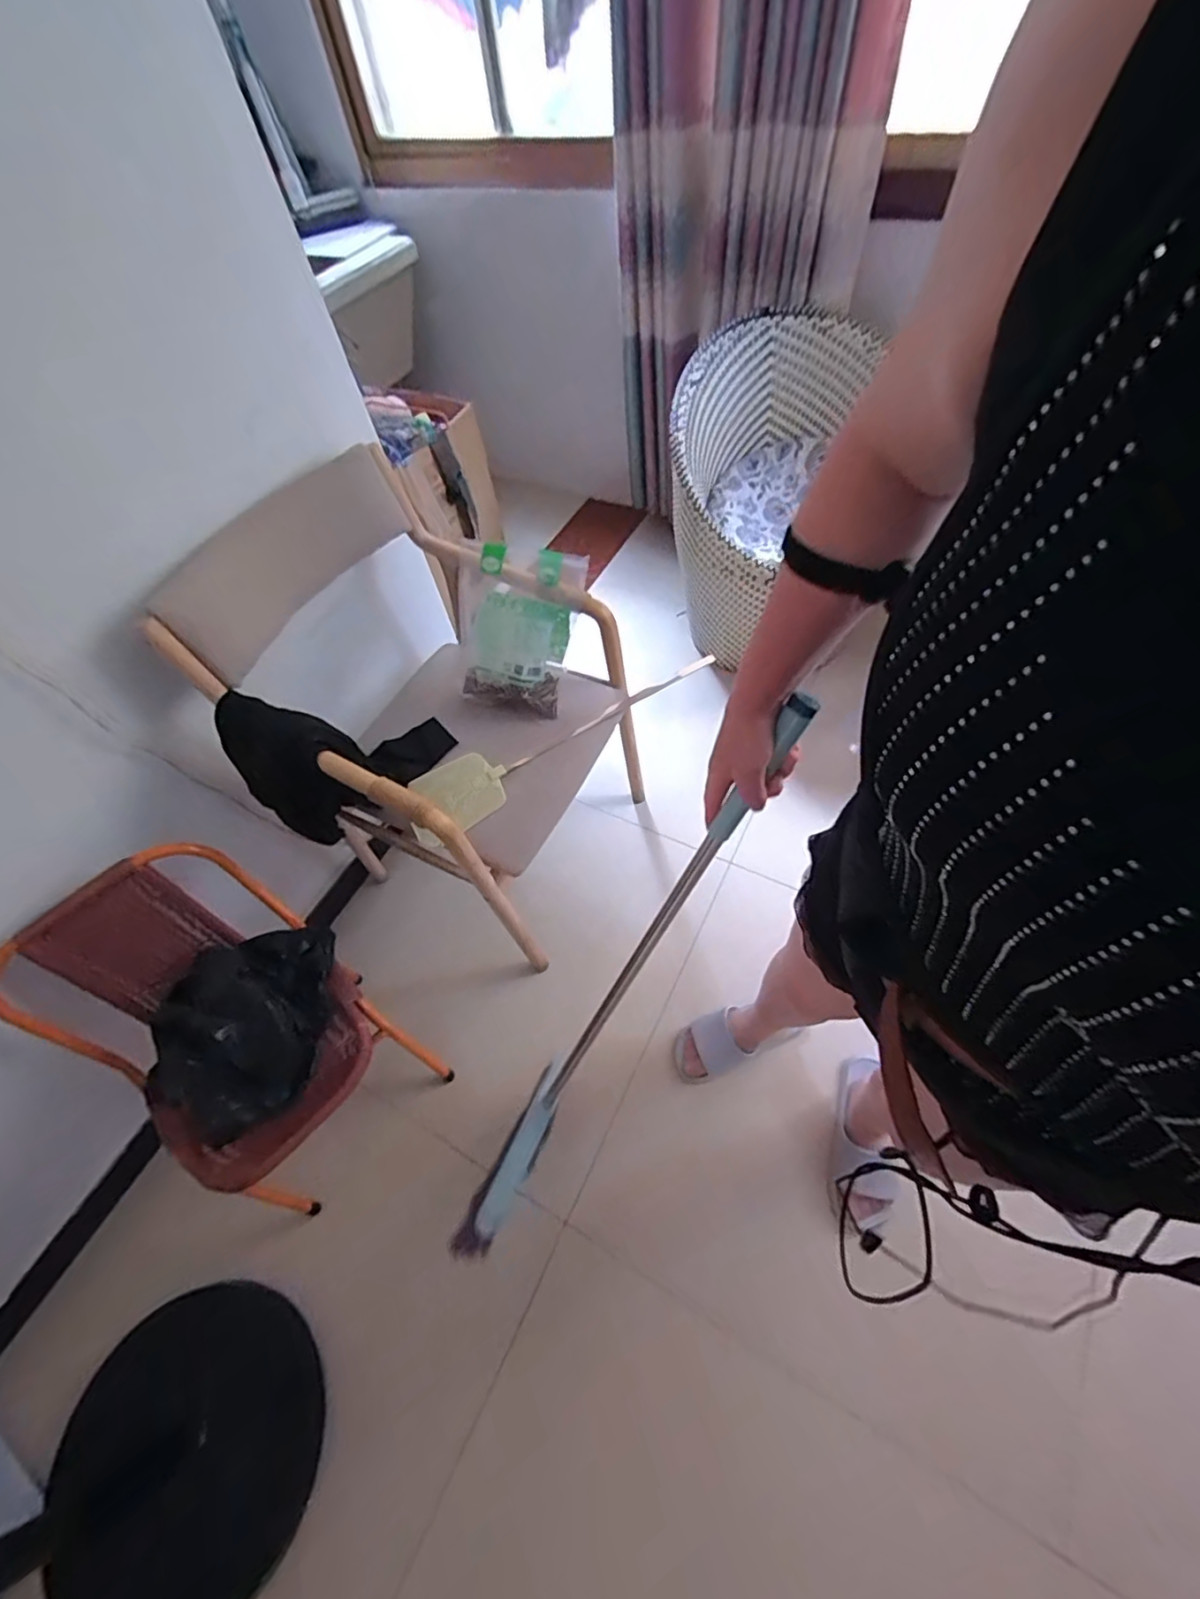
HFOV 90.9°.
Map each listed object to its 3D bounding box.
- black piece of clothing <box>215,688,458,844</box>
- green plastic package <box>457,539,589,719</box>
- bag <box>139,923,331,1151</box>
[{"bbox_3d":[-0.424,-0.102,0.988,0.316,0.240,0.134,-41,62,-18],"label":"black piece of clothing"},{"bbox_3d":[-0.165,-0.315,1.102,0.229,0.291,0.107,8,17,-1],"label":"green plastic package"},{"bbox_3d":[-0.562,0.332,0.916,0.251,0.169,0.324,16,61,16],"label":"bag"}]

